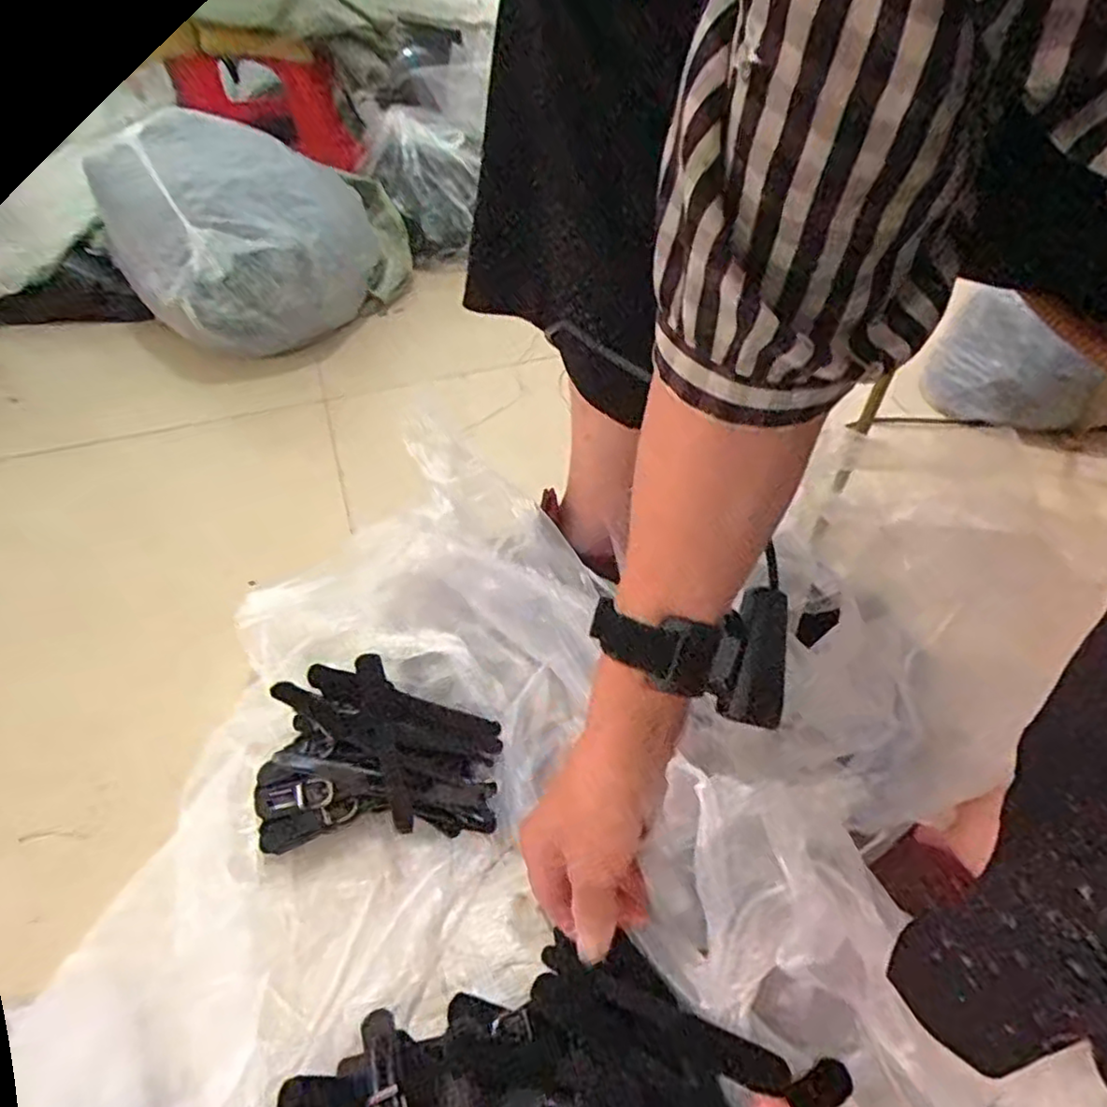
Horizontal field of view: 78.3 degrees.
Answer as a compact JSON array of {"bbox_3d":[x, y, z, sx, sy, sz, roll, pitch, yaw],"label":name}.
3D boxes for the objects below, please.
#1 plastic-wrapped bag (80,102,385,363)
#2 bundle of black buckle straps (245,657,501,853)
[{"bbox_3d":[-0.335,-0.345,0.747,0.272,0.226,0.208,-29,50,-20],"label":"plastic-wrapped bag"},{"bbox_3d":[-0.112,0.123,0.433,0.149,0.059,0.106,-8,46,-1],"label":"bundle of black buckle straps"}]

